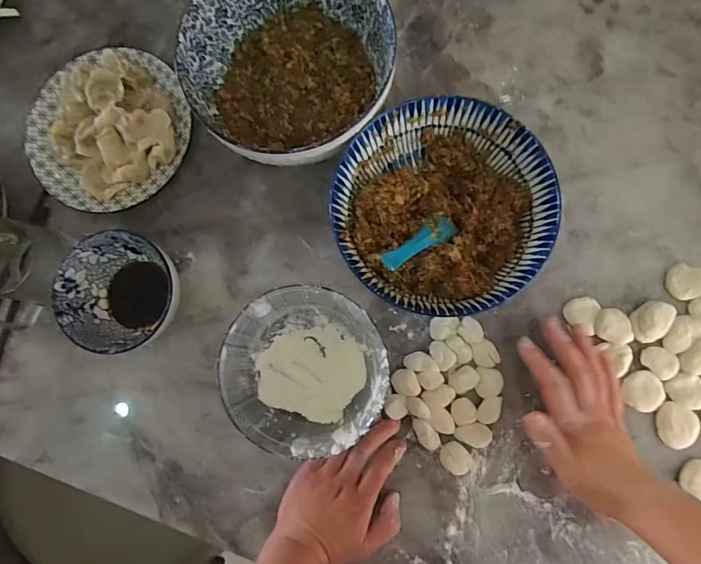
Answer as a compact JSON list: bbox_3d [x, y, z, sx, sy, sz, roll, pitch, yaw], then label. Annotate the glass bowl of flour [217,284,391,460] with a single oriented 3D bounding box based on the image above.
[{"bbox_3d":[-0.042,0.085,0.431,0.155,0.080,0.149,-1,84,5],"label":"glass bowl of flour"}]

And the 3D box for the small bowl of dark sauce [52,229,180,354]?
[{"bbox_3d":[-0.240,0.013,0.461,0.125,0.067,0.119,-1,84,5],"label":"small bowl of dark sauce"}]

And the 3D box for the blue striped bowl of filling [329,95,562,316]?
[{"bbox_3d":[0.088,-0.069,0.430,0.199,0.091,0.194,-1,84,5],"label":"blue striped bowl of filling"}]

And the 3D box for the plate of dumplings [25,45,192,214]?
[{"bbox_3d":[-0.291,-0.186,0.499,0.190,0.045,0.196,-1,84,5],"label":"plate of dumplings"}]

